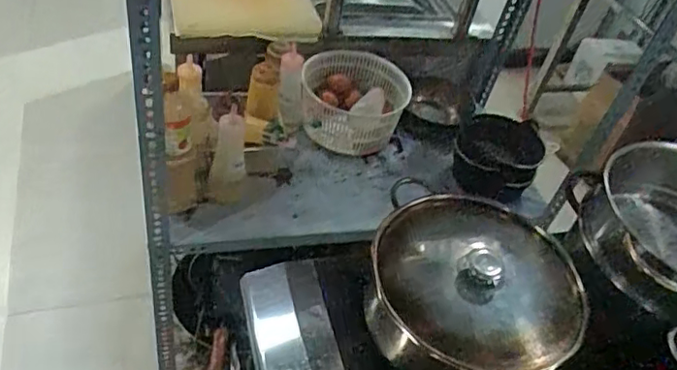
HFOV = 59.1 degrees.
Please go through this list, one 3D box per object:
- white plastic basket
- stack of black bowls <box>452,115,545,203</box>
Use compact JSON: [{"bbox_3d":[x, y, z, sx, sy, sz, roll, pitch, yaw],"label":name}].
[{"bbox_3d":[0.030,-0.166,1.224,0.217,0.149,0.166,11,43,-4],"label":"white plastic basket"},{"bbox_3d":[0.312,-0.052,1.204,0.168,0.096,0.141,25,44,11],"label":"stack of black bowls"}]

